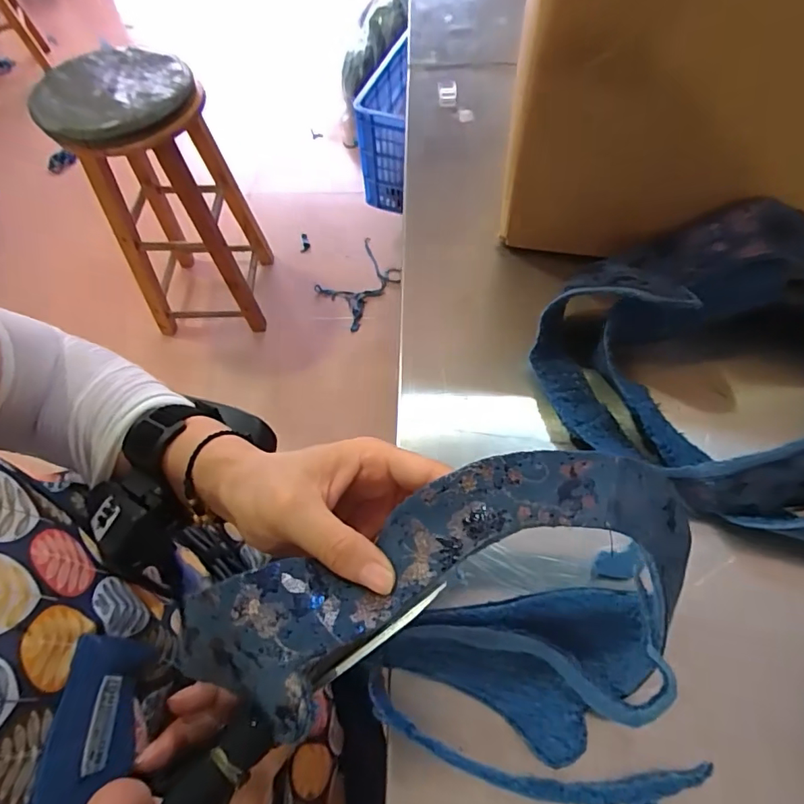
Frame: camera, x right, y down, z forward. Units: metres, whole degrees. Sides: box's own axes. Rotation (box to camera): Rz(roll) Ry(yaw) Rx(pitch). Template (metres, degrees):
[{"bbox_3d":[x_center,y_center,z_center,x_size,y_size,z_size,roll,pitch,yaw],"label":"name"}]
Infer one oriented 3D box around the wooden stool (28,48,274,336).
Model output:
[{"bbox_3d":[-0.512,-0.435,1.159,0.276,0.588,0.286,-4,61,-1],"label":"wooden stool"}]

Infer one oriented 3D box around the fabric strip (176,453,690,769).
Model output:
[{"bbox_3d":[0.013,0.088,0.225,0.210,0.096,0.109,4,61,4],"label":"fabric strip"}]

